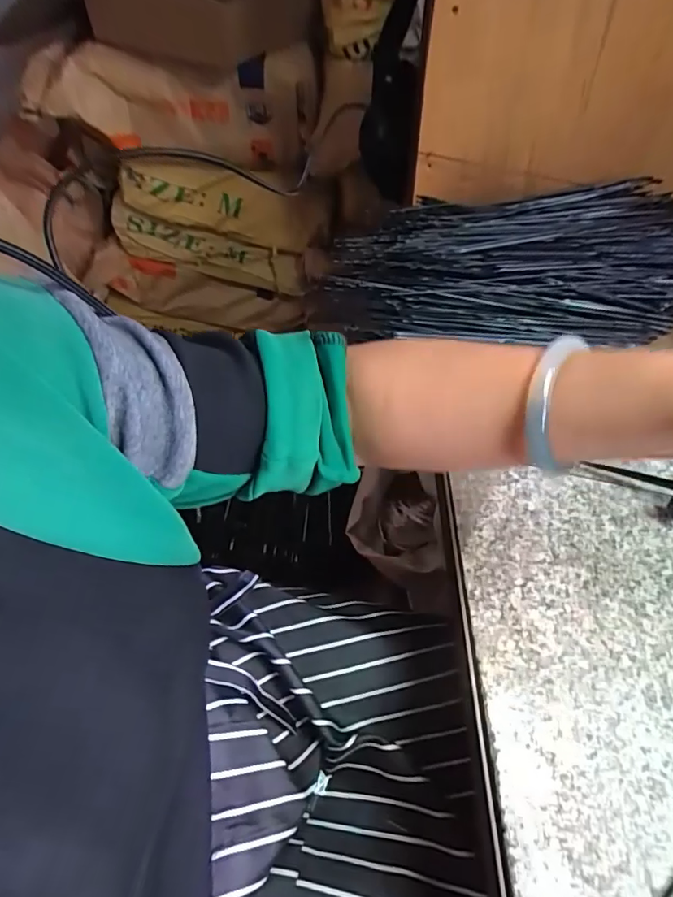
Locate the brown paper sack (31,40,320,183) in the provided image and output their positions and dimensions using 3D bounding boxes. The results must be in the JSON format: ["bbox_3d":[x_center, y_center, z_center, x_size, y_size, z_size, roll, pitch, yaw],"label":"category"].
[{"bbox_3d":[-0.302,-0.608,0.908,0.524,0.205,0.100,13,57,11],"label":"brown paper sack"}]

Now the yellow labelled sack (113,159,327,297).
[{"bbox_3d":[-0.273,-0.491,1.136,0.510,0.273,0.079,13,57,11],"label":"yellow labelled sack"}]

